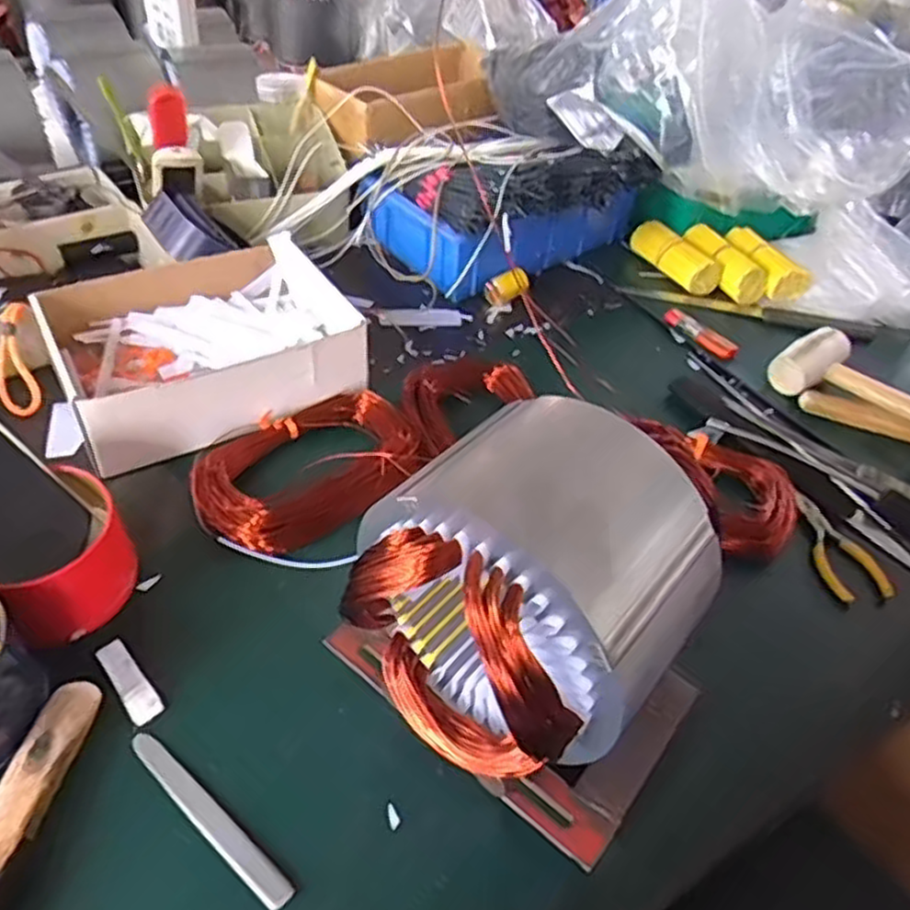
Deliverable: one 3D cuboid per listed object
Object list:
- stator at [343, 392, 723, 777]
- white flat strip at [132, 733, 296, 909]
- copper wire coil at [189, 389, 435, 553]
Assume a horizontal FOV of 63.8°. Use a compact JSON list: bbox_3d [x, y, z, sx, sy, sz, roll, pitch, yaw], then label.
[{"bbox_3d":[0.035,0.068,0.369,0.138,0.136,0.134,34,50,25],"label":"stator"},{"bbox_3d":[-0.136,0.197,0.402,0.129,0.004,0.016,30,44,27],"label":"white flat strip"},{"bbox_3d":[-0.115,0.007,0.589,0.185,0.034,0.124,-19,50,-24],"label":"copper wire coil"}]

